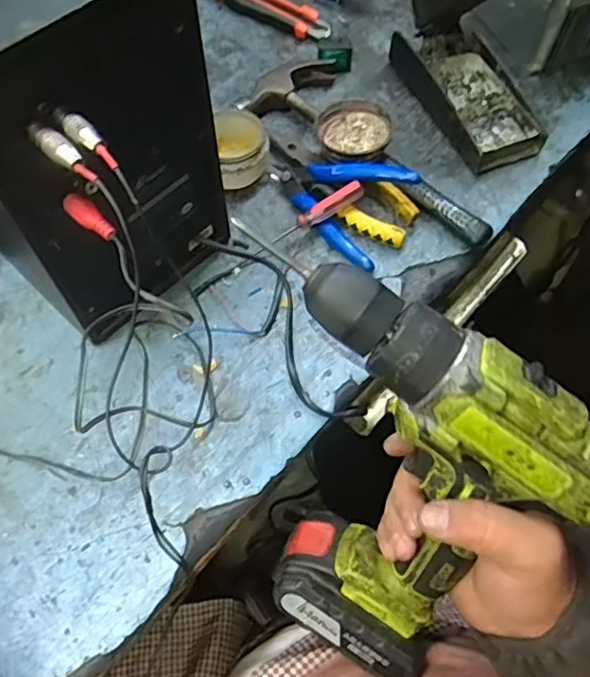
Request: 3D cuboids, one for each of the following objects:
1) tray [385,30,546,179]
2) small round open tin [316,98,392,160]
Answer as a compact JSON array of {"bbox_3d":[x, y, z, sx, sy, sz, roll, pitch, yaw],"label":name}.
[{"bbox_3d":[0.152,-0.219,0.526,0.072,0.034,0.154,-23,65,-12],"label":"tray"},{"bbox_3d":[0.050,-0.171,0.486,0.058,0.020,0.061,-2,73,8],"label":"small round open tin"}]

